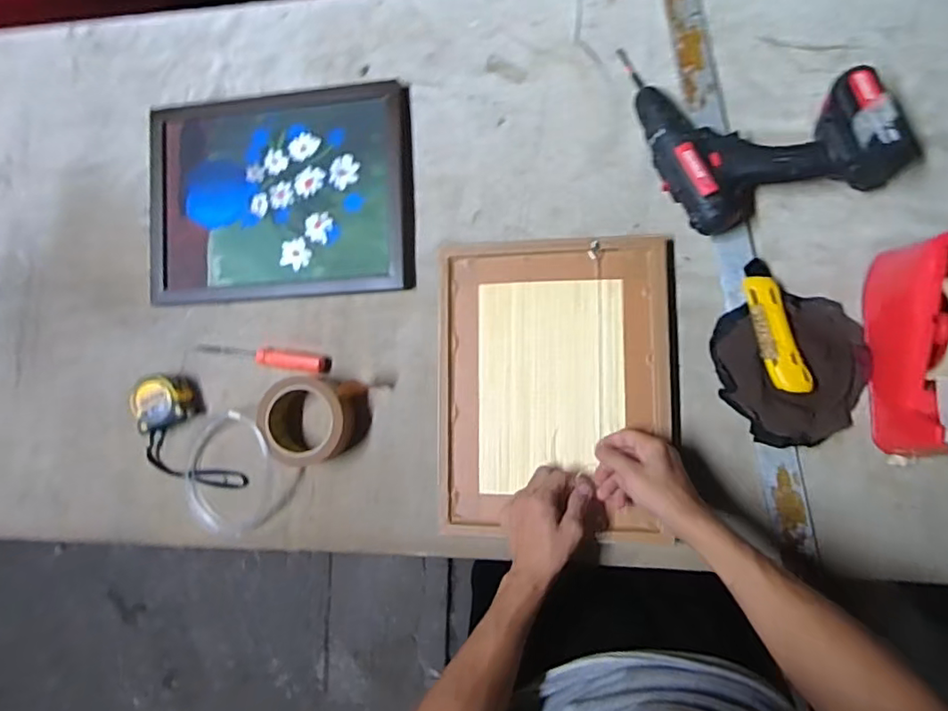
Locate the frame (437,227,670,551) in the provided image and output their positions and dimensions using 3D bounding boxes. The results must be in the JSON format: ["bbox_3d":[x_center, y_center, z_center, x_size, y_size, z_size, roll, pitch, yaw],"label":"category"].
[{"bbox_3d":[0.087,0.034,0.647,0.252,0.023,0.329,-2,87,8],"label":"frame"}]

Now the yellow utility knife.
[{"bbox_3d":[0.315,-0.032,0.604,0.038,0.020,0.146,-11,72,7],"label":"yellow utility knife"}]

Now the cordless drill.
[{"bbox_3d":[0.314,-0.271,0.601,0.258,0.089,0.238,-18,83,7],"label":"cordless drill"}]

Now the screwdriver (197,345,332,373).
[{"bbox_3d":[-0.262,0.000,0.715,0.177,0.019,0.023,8,87,9],"label":"screwdriver"}]

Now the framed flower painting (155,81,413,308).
[{"bbox_3d":[-0.243,-0.202,0.717,0.336,0.017,0.258,-3,86,9],"label":"framed flower painting"}]

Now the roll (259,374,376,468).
[{"bbox_3d":[-0.187,0.075,0.672,0.115,0.062,0.098,-2,86,9],"label":"roll"}]

